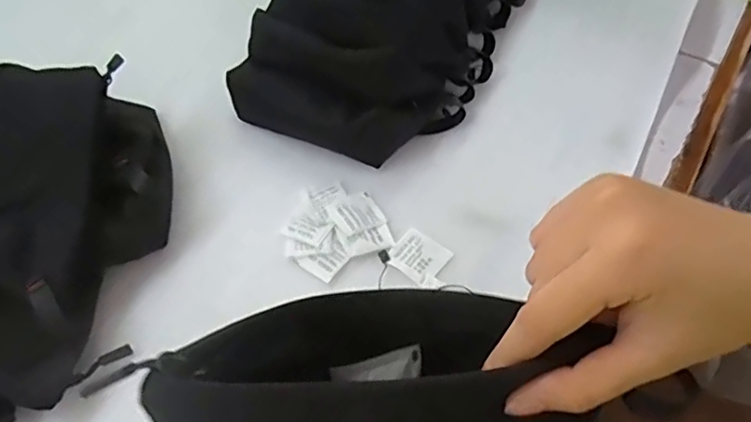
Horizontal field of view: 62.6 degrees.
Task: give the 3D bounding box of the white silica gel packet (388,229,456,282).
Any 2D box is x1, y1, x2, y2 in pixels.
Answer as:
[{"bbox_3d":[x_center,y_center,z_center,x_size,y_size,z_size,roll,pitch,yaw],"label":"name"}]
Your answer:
[{"bbox_3d":[0.035,0.036,0.499,0.043,0.004,0.039,34,65,19],"label":"white silica gel packet"}]

